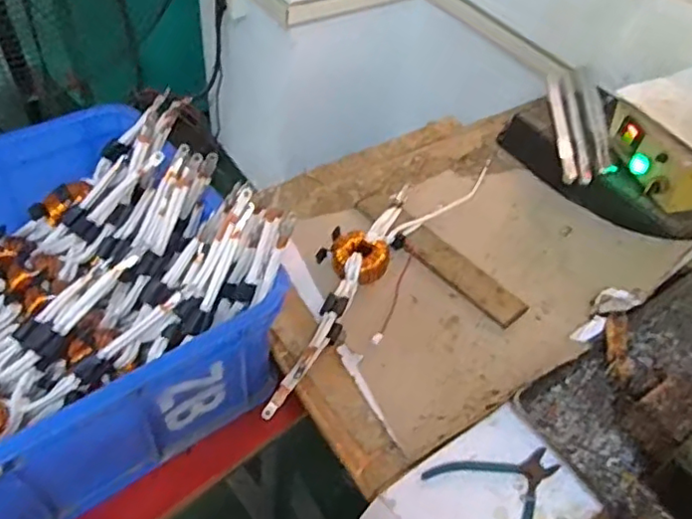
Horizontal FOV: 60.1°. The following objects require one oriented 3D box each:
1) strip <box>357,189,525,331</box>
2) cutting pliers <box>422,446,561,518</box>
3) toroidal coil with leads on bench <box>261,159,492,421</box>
[{"bbox_3d":[0.132,-0.010,0.880,0.066,0.012,0.299,-29,58,-31],"label":"strip"},{"bbox_3d":[0.172,0.247,0.629,0.134,0.005,0.122,-22,54,-24],"label":"cutting pliers"},{"bbox_3d":[0.047,-0.015,0.863,0.140,0.039,0.589,26,50,16],"label":"toroidal coil with leads on bench"}]

